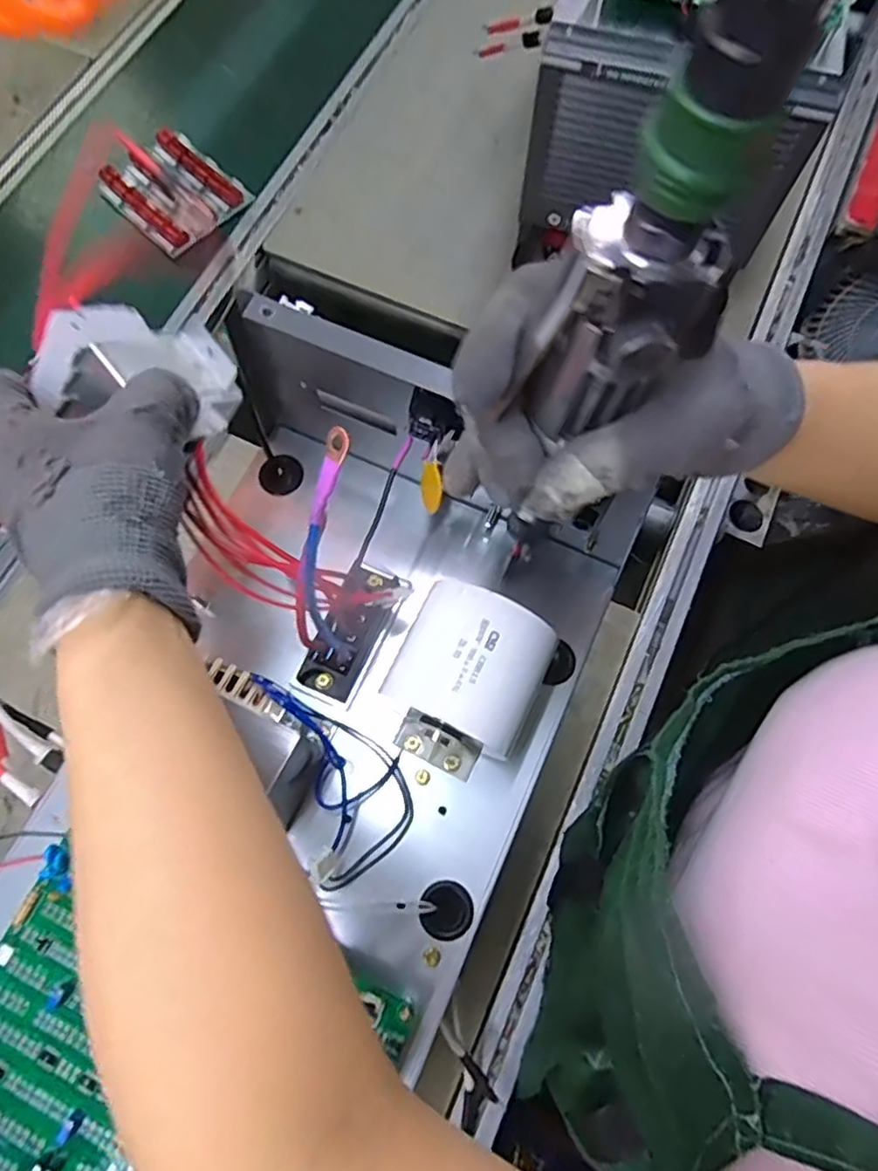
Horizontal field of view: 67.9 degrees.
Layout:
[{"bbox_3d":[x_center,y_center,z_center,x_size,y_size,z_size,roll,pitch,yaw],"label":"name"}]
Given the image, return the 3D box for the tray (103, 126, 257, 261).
[{"bbox_3d":[-0.346,-0.512,0.850,0.159,0.031,0.136,42,76,12],"label":"tray"}]

